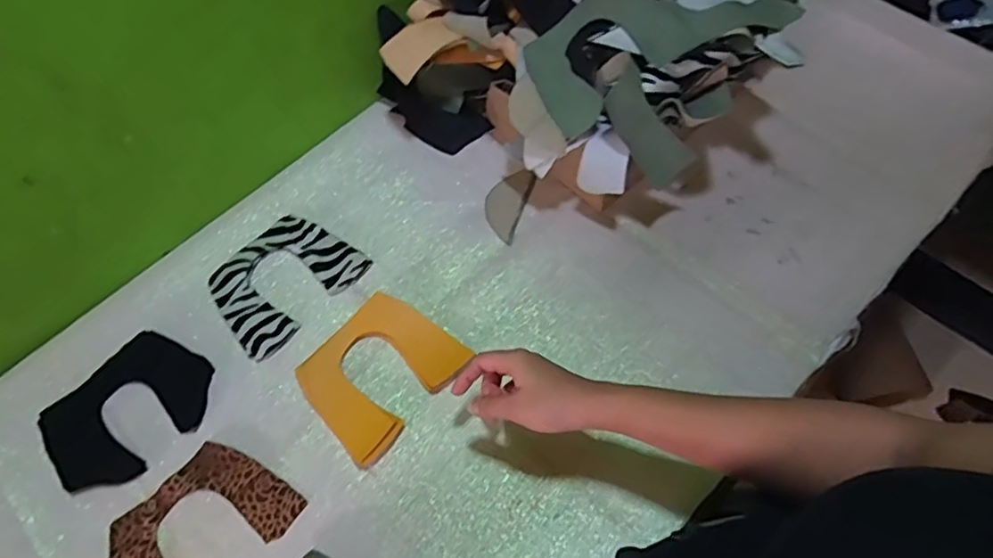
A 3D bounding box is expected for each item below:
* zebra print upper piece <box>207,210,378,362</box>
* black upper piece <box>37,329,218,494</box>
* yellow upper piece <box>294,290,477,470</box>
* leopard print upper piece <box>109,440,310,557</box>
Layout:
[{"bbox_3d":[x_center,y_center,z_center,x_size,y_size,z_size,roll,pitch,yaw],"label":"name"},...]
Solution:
[{"bbox_3d":[-0.234,-0.002,0.674,0.123,0.005,0.153,39,71,18],"label":"zebra print upper piece"},{"bbox_3d":[-0.365,0.129,0.615,0.122,0.005,0.154,39,67,20],"label":"black upper piece"},{"bbox_3d":[-0.118,0.090,0.615,0.123,0.016,0.148,37,69,20],"label":"yellow upper piece"},{"bbox_3d":[-0.272,0.227,0.557,0.116,0.004,0.161,38,70,20],"label":"leopard print upper piece"}]

